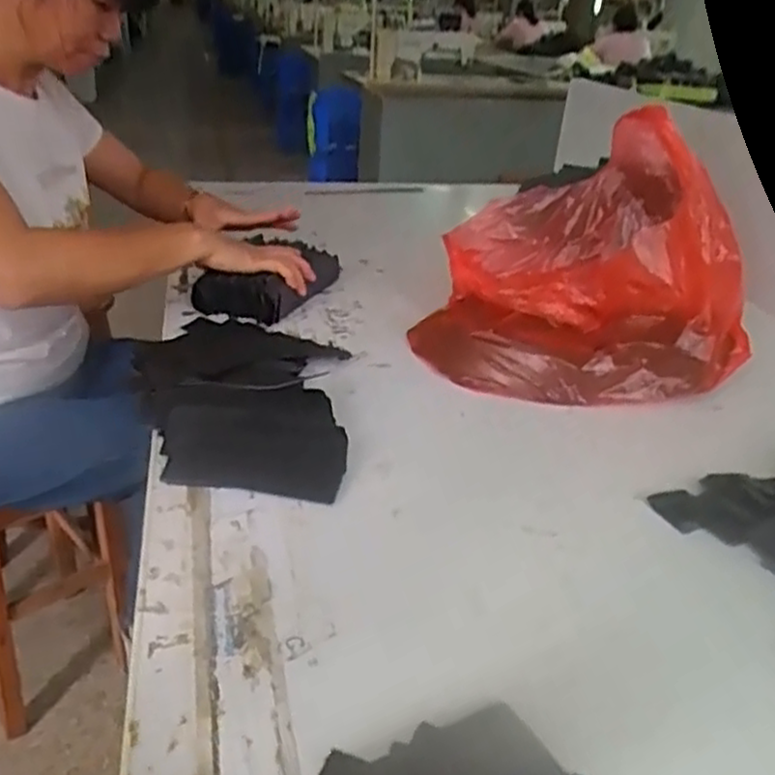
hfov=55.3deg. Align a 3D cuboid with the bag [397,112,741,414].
[{"bbox_3d":[0.225,-0.160,0.894,0.358,0.234,0.322,2,27,-3],"label":"bag"}]

